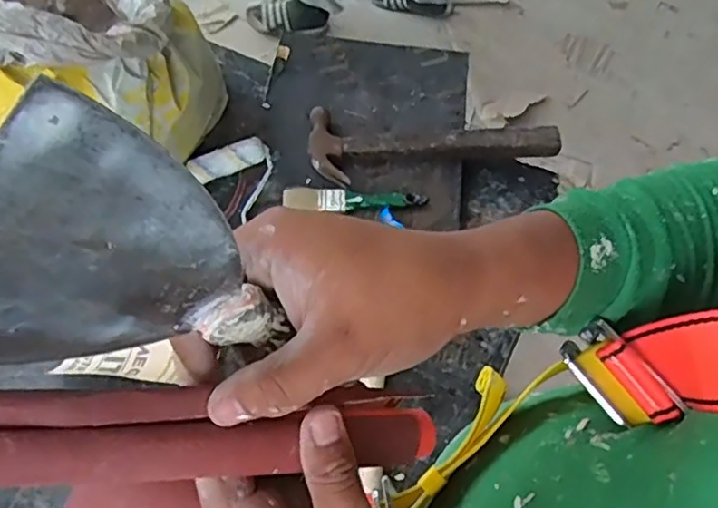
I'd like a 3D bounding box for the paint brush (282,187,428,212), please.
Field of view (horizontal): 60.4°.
[{"bbox_3d":[-0.007,-0.070,0.808,0.185,0.015,0.028,3,61,1],"label":"paint brush"}]

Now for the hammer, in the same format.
[{"bbox_3d":[0.100,-0.163,0.850,0.332,0.035,0.116,-6,61,-3],"label":"hammer"}]

